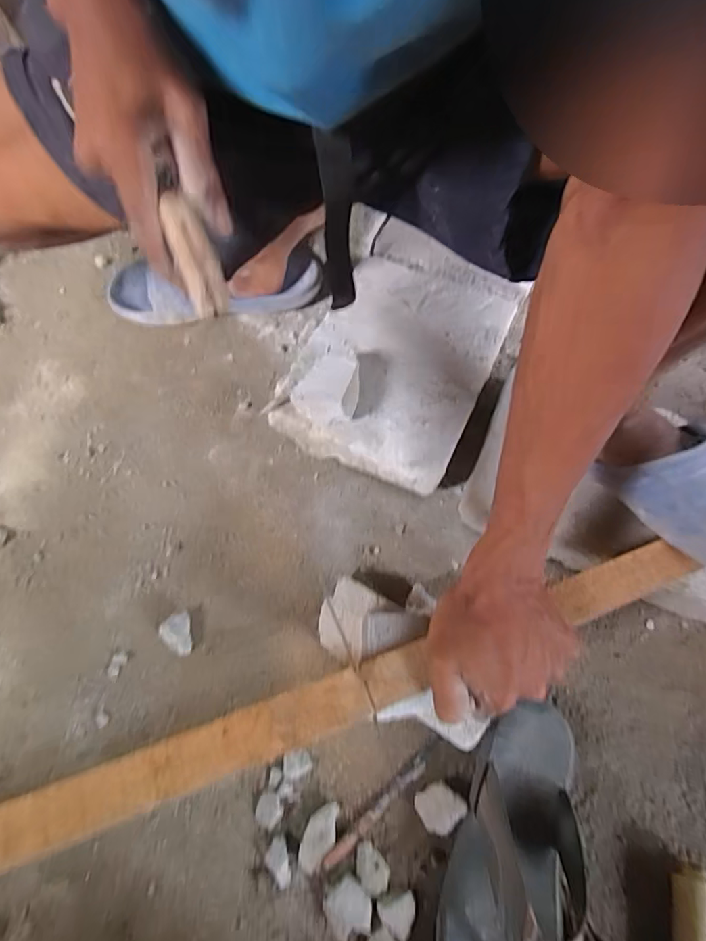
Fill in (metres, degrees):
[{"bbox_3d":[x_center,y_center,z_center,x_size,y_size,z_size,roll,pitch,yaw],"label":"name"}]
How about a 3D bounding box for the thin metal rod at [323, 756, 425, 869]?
[{"bbox_3d":[0.023,0.322,0.474,0.126,0.004,0.012,-39,75,-15],"label":"thin metal rod"}]

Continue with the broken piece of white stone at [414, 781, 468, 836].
[{"bbox_3d":[0.081,0.317,0.474,0.041,0.015,0.037,-37,75,-15],"label":"broken piece of white stone"}]

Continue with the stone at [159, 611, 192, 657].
[{"bbox_3d":[-0.183,0.170,0.518,0.028,0.018,0.042,-9,70,-6],"label":"stone"}]

